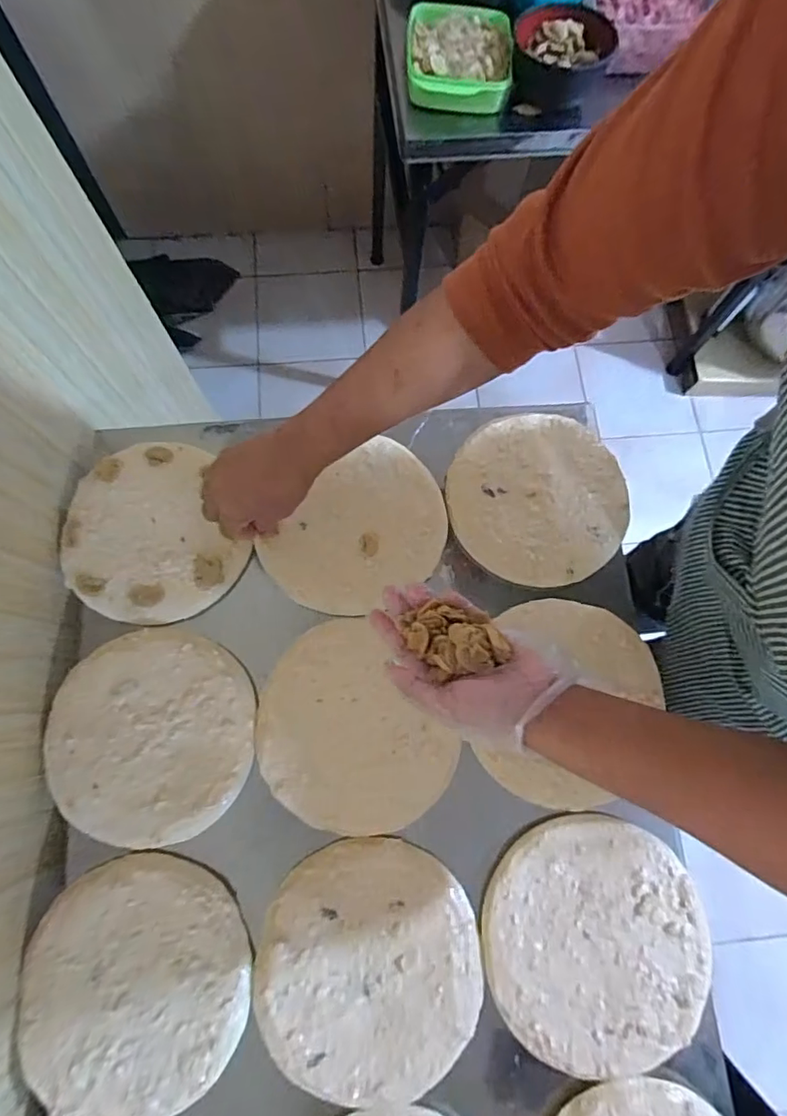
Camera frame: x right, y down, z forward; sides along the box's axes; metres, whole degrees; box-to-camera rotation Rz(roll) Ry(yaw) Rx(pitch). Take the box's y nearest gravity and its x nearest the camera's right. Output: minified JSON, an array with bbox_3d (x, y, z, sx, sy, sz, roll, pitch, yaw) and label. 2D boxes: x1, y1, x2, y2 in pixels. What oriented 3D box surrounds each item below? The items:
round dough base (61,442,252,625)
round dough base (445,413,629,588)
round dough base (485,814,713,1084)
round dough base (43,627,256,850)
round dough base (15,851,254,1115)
[{"bbox_3d":[-0.262,-0.030,0.559,0.176,0.017,0.194,-15,77,-5],"label":"round dough base"},{"bbox_3d":[0.163,-0.070,0.579,0.198,0.004,0.192,0,76,-2],"label":"round dough base"},{"bbox_3d":[0.186,0.352,0.477,0.194,0.016,0.199,0,76,-2],"label":"round dough base"},{"bbox_3d":[-0.237,0.174,0.503,0.189,0.010,0.199,0,76,-2],"label":"round dough base"},{"bbox_3d":[-0.228,0.378,0.450,0.191,0.010,0.191,20,76,3],"label":"round dough base"}]

